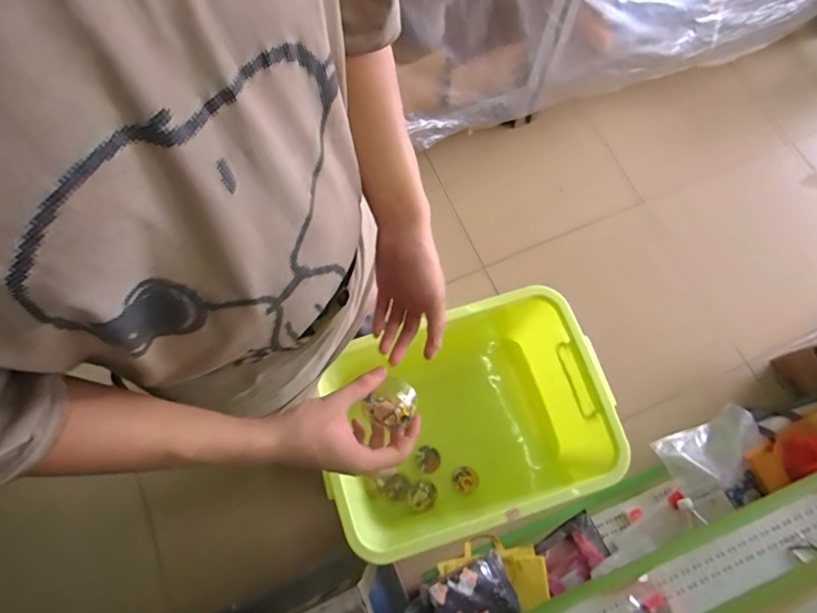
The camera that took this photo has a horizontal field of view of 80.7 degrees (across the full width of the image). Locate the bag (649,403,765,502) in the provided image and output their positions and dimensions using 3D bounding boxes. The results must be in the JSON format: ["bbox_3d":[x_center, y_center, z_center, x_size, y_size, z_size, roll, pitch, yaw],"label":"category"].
[{"bbox_3d":[0.797,0.376,1.253,0.293,0.095,0.158,-21,74,-6],"label":"bag"}]

